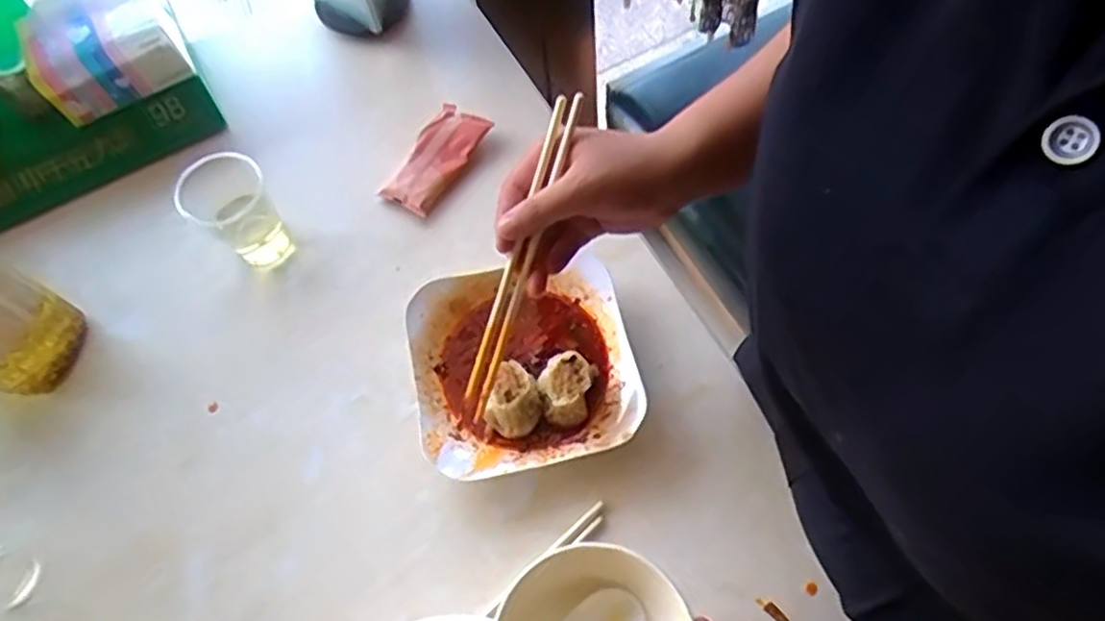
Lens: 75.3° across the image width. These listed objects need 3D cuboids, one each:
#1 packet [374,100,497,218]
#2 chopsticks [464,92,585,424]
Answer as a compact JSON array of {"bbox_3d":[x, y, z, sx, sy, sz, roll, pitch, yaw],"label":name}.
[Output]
[{"bbox_3d":[-0.106,-0.141,0.656,0.047,0.020,0.112,27,70,15],"label":"packet"},{"bbox_3d":[-0.021,-0.031,0.456,0.015,0.017,0.213,21,102,13],"label":"chopsticks"}]

